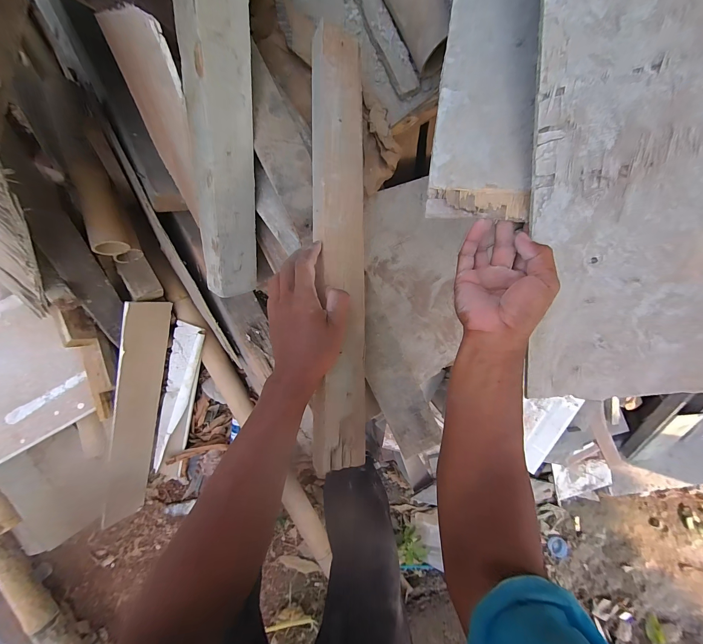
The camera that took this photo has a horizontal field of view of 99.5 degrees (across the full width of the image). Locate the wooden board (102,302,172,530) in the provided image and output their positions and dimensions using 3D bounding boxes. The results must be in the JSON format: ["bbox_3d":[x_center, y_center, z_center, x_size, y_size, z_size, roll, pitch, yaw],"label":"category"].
[{"bbox_3d":[-0.607,0.285,0.837,0.028,0.107,0.716,28,107,31],"label":"wooden board"}]

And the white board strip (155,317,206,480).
[{"bbox_3d":[-0.516,0.242,0.882,0.100,0.029,0.488,18,101,14],"label":"white board strip"}]

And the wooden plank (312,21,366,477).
[{"bbox_3d":[-0.015,-0.088,0.347,0.059,0.032,0.505,-1,88,1],"label":"wooden plank"}]

